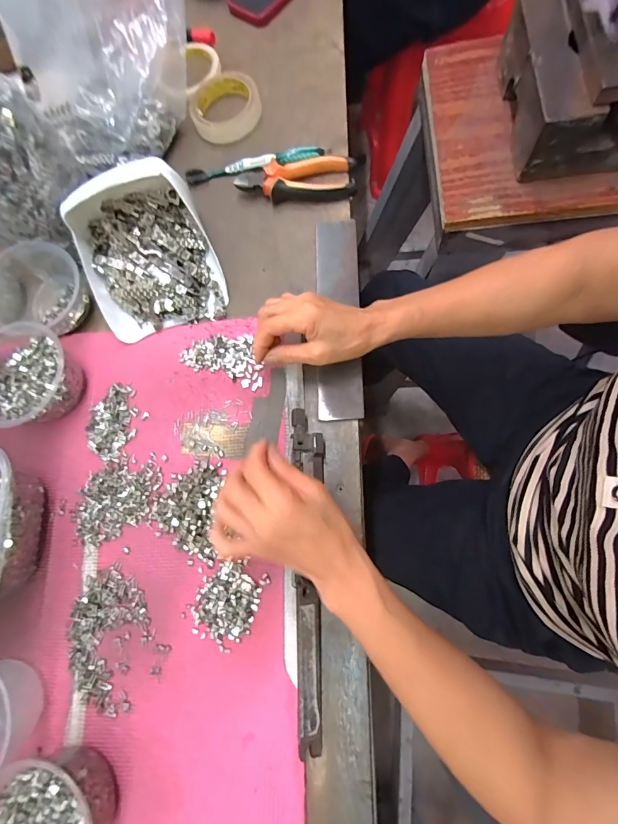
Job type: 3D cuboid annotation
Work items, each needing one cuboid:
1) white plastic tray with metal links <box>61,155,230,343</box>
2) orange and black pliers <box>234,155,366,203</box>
[{"bbox_3d":[-0.199,-0.195,0.433,0.153,0.078,0.190,-23,75,3],"label":"white plastic tray with metal links"},{"bbox_3d":[-0.014,-0.296,0.468,0.154,0.029,0.053,5,78,10],"label":"orange and black pliers"}]

